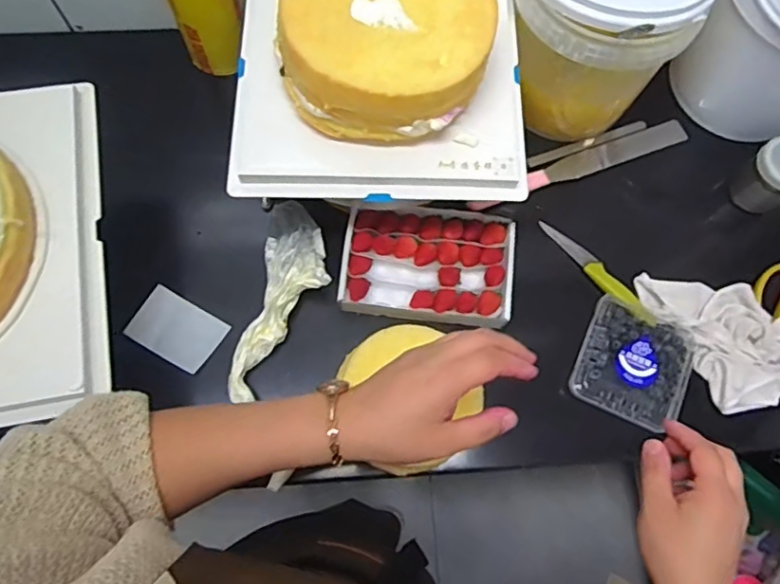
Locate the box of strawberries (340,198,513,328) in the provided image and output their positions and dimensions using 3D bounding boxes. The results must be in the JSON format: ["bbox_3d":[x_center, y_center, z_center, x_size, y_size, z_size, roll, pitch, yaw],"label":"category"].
[{"bbox_3d":[0.044,-0.033,0.660,0.187,0.034,0.132,6,72,0],"label":"box of strawberries"}]

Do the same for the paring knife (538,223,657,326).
[{"bbox_3d":[0.246,-0.024,0.685,0.028,0.023,0.171,-38,78,-13],"label":"paring knife"}]

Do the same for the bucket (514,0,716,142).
[{"bbox_3d":[0.230,-0.306,0.660,0.184,0.201,0.192,1,73,-2],"label":"bucket"}]

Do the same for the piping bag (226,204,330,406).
[{"bbox_3d":[-0.115,0.004,0.642,0.078,0.035,0.226,11,72,1],"label":"piping bag"}]

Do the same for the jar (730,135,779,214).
[{"bbox_3d":[0.461,-0.143,0.687,0.062,0.076,0.067,-37,78,-13],"label":"jar"}]

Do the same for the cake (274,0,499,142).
[{"bbox_3d":[-0.001,-0.239,0.545,0.183,0.091,0.191,1,73,-2],"label":"cake"}]

